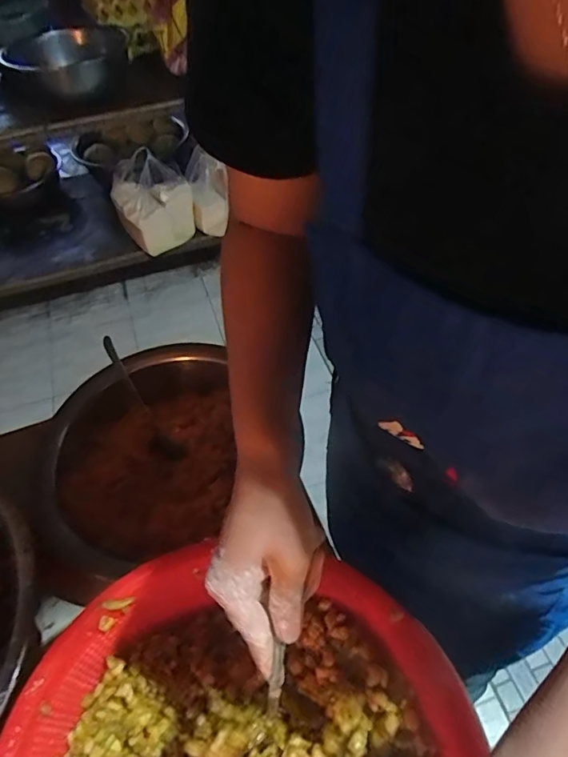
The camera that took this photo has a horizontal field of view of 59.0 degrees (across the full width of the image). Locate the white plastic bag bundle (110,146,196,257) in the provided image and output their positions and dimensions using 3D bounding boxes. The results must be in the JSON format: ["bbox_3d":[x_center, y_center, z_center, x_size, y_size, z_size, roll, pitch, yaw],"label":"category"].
[{"bbox_3d":[-0.466,-0.633,1.796,0.259,0.250,0.275,-19,52,-11],"label":"white plastic bag bundle"}]

